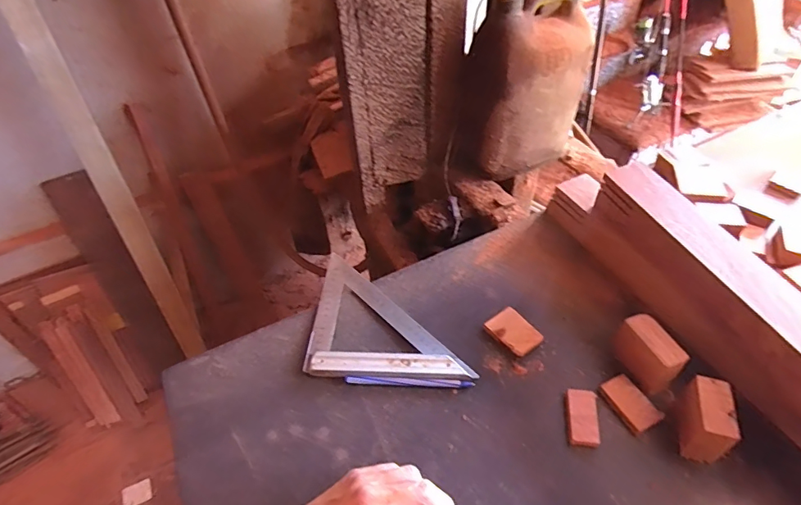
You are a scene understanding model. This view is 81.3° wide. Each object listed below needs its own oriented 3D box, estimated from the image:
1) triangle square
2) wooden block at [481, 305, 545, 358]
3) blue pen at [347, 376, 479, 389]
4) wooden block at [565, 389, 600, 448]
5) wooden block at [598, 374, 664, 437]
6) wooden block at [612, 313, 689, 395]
[{"bbox_3d":[-0.012,0.072,0.574,0.185,0.016,0.174,1,47,4],"label":"triangle square"},{"bbox_3d":[0.132,0.094,0.548,0.042,0.009,0.058,-30,53,-23],"label":"wooden block"},{"bbox_3d":[0.010,0.144,0.512,0.138,0.010,0.008,1,47,4],"label":"blue pen"},{"bbox_3d":[0.185,0.168,0.476,0.030,0.011,0.059,7,48,10],"label":"wooden block"},{"bbox_3d":[0.239,0.157,0.485,0.035,0.013,0.056,-22,50,-17],"label":"wooden block"},{"bbox_3d":[0.259,0.108,0.492,0.033,0.059,0.064,-20,49,-15],"label":"wooden block"}]

